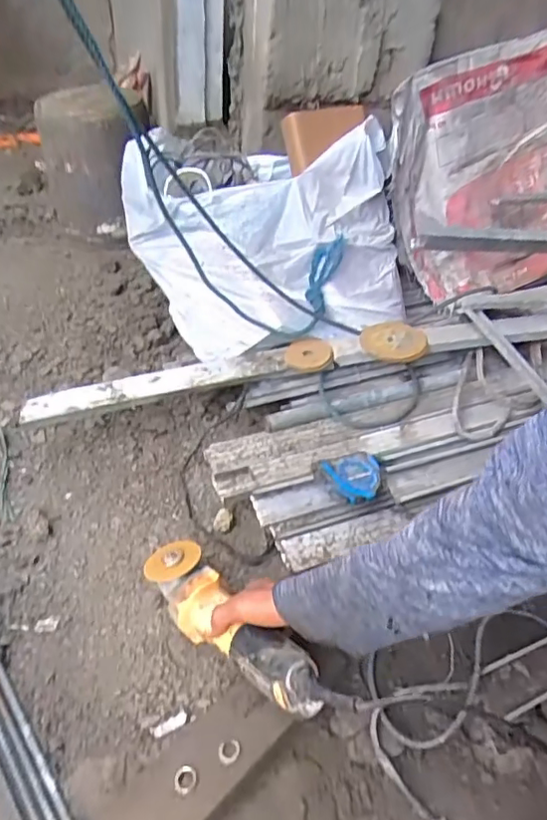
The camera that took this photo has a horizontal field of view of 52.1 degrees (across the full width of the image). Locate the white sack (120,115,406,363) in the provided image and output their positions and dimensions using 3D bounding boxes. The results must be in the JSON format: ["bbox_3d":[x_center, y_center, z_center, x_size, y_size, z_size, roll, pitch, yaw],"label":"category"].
[{"bbox_3d":[-0.004,-0.294,0.962,0.446,0.294,0.283,-10,44,-18],"label":"white sack"}]

